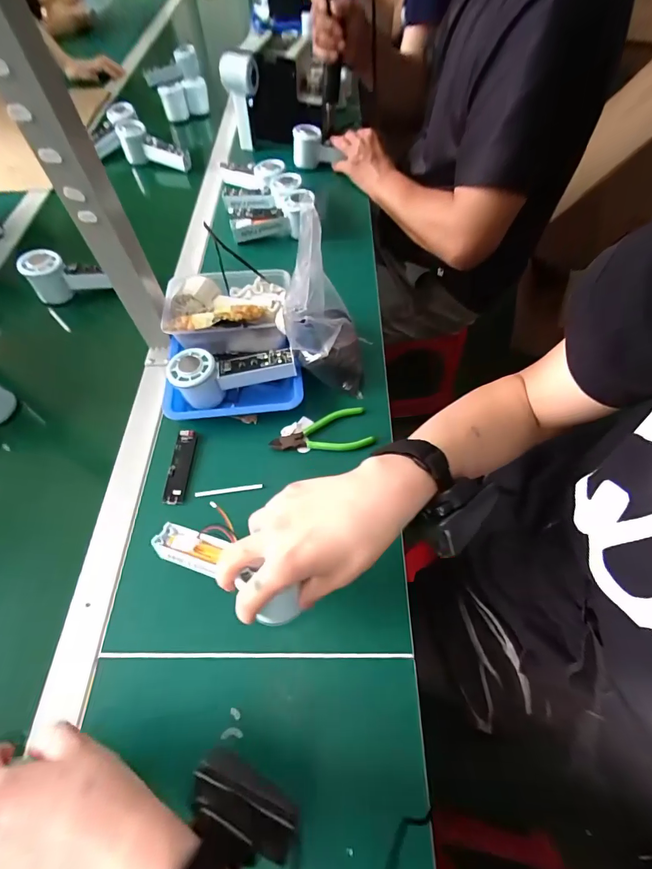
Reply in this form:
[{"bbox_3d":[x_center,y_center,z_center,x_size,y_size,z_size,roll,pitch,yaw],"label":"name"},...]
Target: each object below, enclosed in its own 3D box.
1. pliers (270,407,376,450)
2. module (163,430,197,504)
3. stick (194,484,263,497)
[{"bbox_3d":[-0.006,0.003,0.465,0.122,0.009,0.054,-16,61,-8],"label":"pliers"},{"bbox_3d":[-0.174,0.037,0.442,0.025,0.010,0.090,1,60,2],"label":"module"},{"bbox_3d":[-0.112,0.064,0.432,0.076,0.004,0.005,-7,60,-6],"label":"stick"}]

